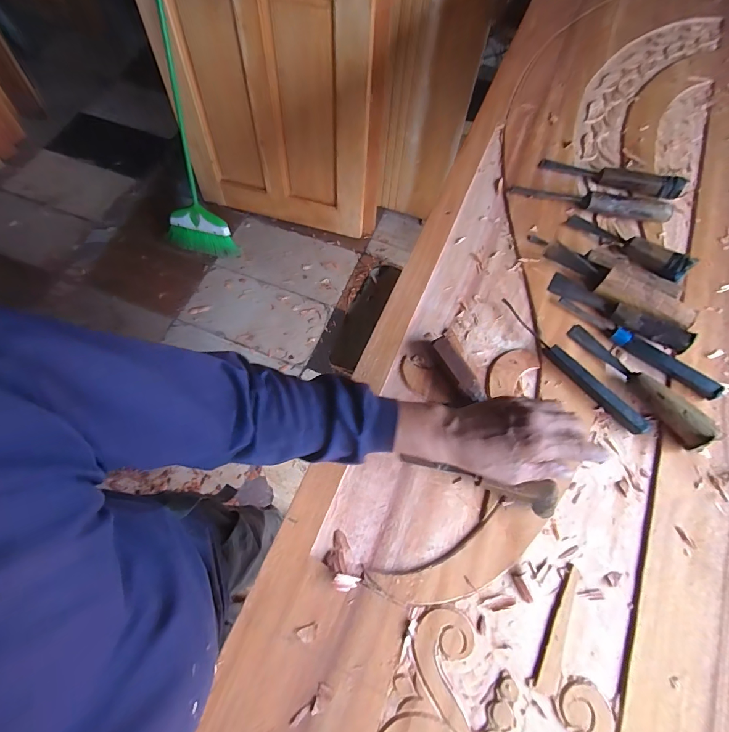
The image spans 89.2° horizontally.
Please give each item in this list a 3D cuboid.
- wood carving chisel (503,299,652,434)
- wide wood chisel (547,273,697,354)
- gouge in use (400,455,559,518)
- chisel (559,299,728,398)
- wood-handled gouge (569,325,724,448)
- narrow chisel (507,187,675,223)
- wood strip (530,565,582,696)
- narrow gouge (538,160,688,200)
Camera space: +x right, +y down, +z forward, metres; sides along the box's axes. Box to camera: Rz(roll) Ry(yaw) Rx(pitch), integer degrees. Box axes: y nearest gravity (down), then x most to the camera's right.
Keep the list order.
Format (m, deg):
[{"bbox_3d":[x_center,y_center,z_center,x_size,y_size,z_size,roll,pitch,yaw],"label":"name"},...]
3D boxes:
[{"bbox_3d":[0.283,-0.004,0.510,0.022,0.022,0.241,-37,74,-13],"label":"wood carving chisel"},{"bbox_3d":[0.362,-0.079,0.528,0.192,0.035,0.031,38,74,13],"label":"wide wood chisel"},{"bbox_3d":[0.137,0.140,0.449,0.185,0.026,0.035,13,70,15],"label":"gouge in use"},{"bbox_3d":[0.382,-0.030,0.518,0.228,0.020,0.022,38,74,13],"label":"chisel"},{"bbox_3d":[0.364,0.018,0.487,0.029,0.040,0.206,-32,73,-11],"label":"wood-handled gouge"},{"bbox_3d":[0.367,-0.274,0.602,0.244,0.039,0.021,18,70,7],"label":"narrow chisel"},{"bbox_3d":[0.215,0.289,0.409,0.025,0.004,0.128,23,71,8],"label":"wood strip"},{"bbox_3d":[0.415,-0.326,0.623,0.220,0.037,0.032,22,71,8],"label":"narrow gouge"}]

